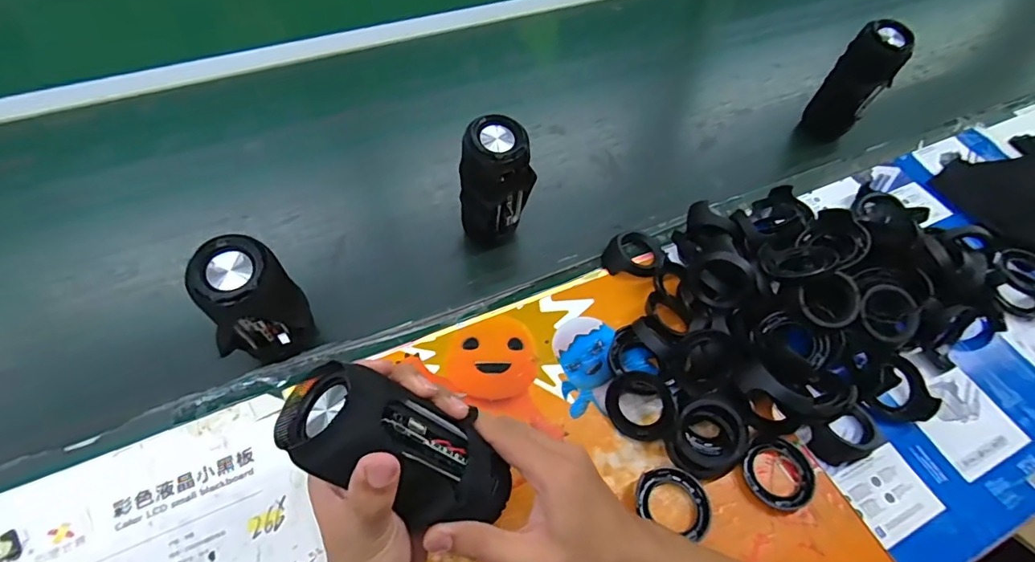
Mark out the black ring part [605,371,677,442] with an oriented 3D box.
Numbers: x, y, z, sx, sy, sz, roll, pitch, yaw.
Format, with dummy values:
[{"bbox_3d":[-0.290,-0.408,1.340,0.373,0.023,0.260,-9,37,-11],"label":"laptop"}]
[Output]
[{"bbox_3d":[0.110,0.113,0.455,0.058,0.016,0.062,-45,69,19],"label":"black ring part"}]

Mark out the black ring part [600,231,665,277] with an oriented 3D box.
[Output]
[{"bbox_3d":[0.131,-0.028,0.568,0.060,0.035,0.057,2,57,-3],"label":"black ring part"}]

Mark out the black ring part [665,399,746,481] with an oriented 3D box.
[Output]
[{"bbox_3d":[0.167,0.136,0.442,0.066,0.033,0.066,-1,88,17],"label":"black ring part"}]

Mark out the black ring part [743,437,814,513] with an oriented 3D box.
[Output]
[{"bbox_3d":[0.231,0.169,0.447,0.061,0.010,0.058,2,57,-3],"label":"black ring part"}]

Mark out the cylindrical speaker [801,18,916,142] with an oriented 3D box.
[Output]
[{"bbox_3d":[0.445,-0.261,0.670,0.059,0.138,0.062,2,57,-3],"label":"cylindrical speaker"}]

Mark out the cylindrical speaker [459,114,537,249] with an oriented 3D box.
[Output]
[{"bbox_3d":[-0.022,-0.093,0.533,0.073,0.144,0.056,1,57,-3],"label":"cylindrical speaker"}]

